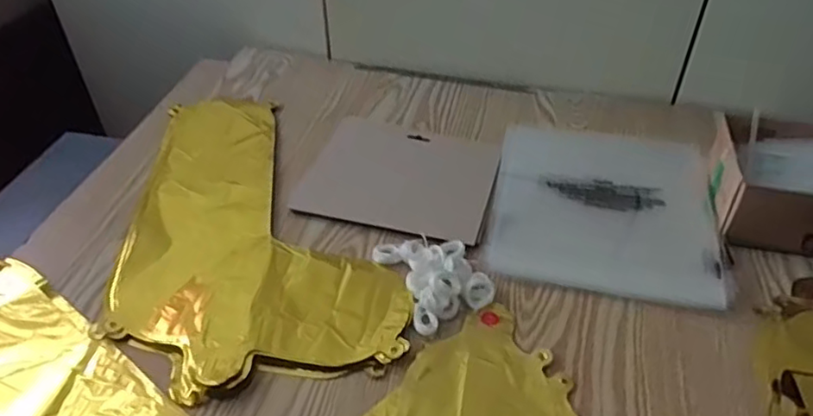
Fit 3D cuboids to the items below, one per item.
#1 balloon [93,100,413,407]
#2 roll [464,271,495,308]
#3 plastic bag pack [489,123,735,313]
[{"bbox_3d":[-0.150,0.002,0.601,0.243,0.012,0.398,-7,42,-7],"label":"balloon"},{"bbox_3d":[0.062,0.072,0.516,0.026,0.018,0.028,0,41,0],"label":"roll"},{"bbox_3d":[0.193,-0.005,0.600,0.207,0.022,0.207,9,42,10],"label":"plastic bag pack"}]

